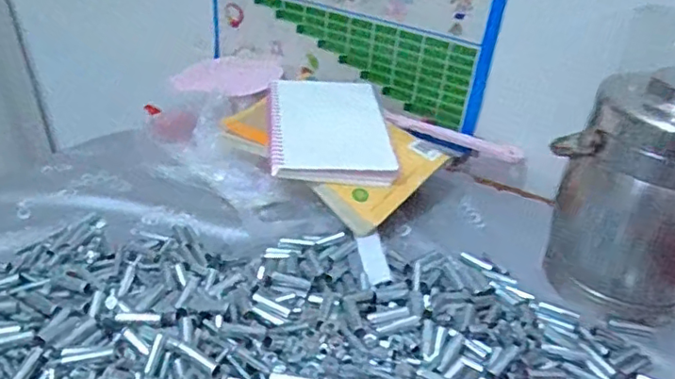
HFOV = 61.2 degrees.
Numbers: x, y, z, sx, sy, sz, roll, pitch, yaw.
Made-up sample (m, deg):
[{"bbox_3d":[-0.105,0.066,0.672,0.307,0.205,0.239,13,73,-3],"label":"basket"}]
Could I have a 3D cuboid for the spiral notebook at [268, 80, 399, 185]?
[{"bbox_3d":[-0.015,-0.083,0.733,0.147,0.019,0.213,-2,40,-10],"label":"spiral notebook"}]

